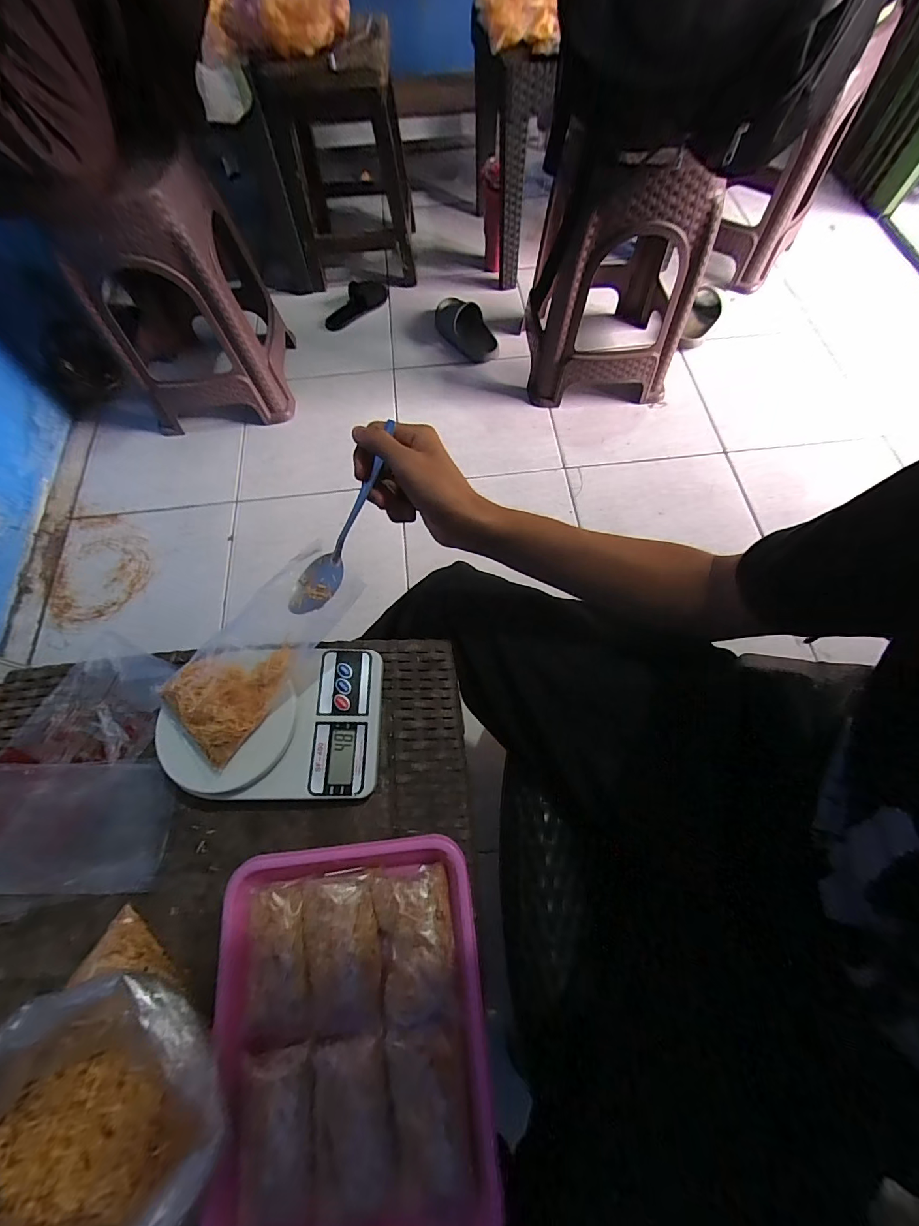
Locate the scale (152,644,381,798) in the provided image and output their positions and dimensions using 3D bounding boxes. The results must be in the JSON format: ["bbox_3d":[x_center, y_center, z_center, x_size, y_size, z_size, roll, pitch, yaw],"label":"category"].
[{"bbox_3d":[-0.158,0.092,0.372,0.173,0.033,0.126,0,70,1],"label":"scale"}]

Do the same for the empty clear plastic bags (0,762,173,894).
[{"bbox_3d":[-0.347,0.177,0.357,0.201,0.010,0.096,-1,70,1],"label":"empty clear plastic bags"}]

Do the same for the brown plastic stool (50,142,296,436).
[{"bbox_3d":[-0.614,-0.722,0.969,0.311,0.449,0.343,-7,68,-2],"label":"brown plastic stool"}]

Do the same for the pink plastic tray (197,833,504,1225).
[{"bbox_3d":[-0.072,0.283,0.299,0.175,0.052,0.217,-7,70,-1],"label":"pink plastic tray"}]

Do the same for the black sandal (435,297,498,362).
[{"bbox_3d":[0.013,-0.812,1.208,0.115,0.076,0.252,-39,72,-14],"label":"black sandal"}]

